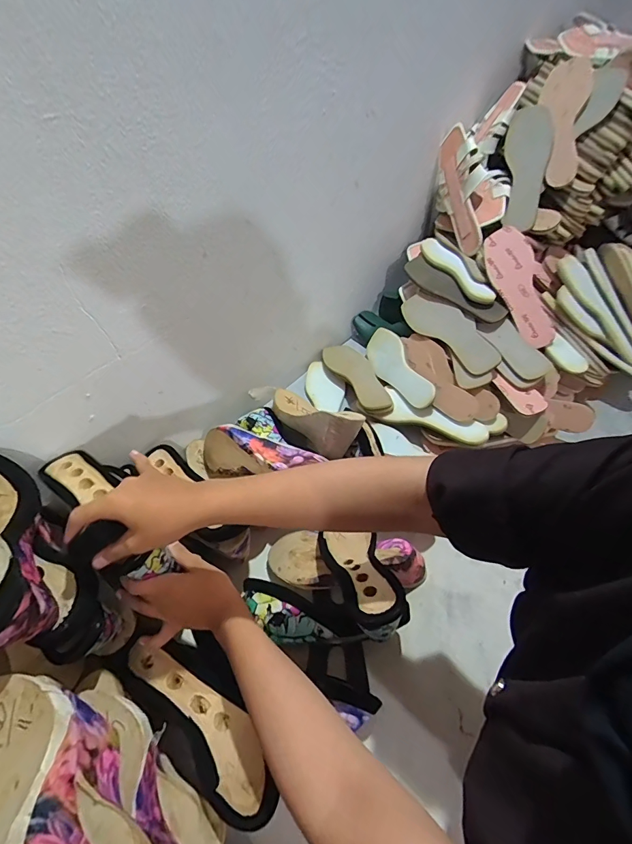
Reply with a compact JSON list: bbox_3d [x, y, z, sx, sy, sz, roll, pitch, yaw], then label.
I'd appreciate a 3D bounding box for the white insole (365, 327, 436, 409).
[{"bbox_3d":[0.159,-0.104,0.788,0.077,0.014,0.225,-42,45,22],"label":"white insole"}]

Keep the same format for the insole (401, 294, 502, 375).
[{"bbox_3d":[0.257,-0.178,0.763,0.075,0.015,0.229,-45,58,7],"label":"insole"}]

